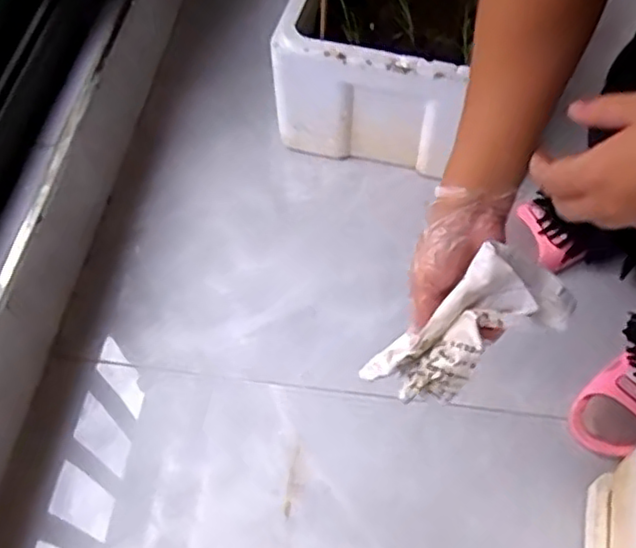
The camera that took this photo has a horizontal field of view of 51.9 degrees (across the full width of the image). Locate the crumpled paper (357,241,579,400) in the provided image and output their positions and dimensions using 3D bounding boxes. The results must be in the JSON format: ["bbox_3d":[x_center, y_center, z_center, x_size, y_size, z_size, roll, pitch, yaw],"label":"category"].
[{"bbox_3d":[0.108,0.044,0.494,0.155,0.057,0.062,-35,64,4],"label":"crumpled paper"}]

